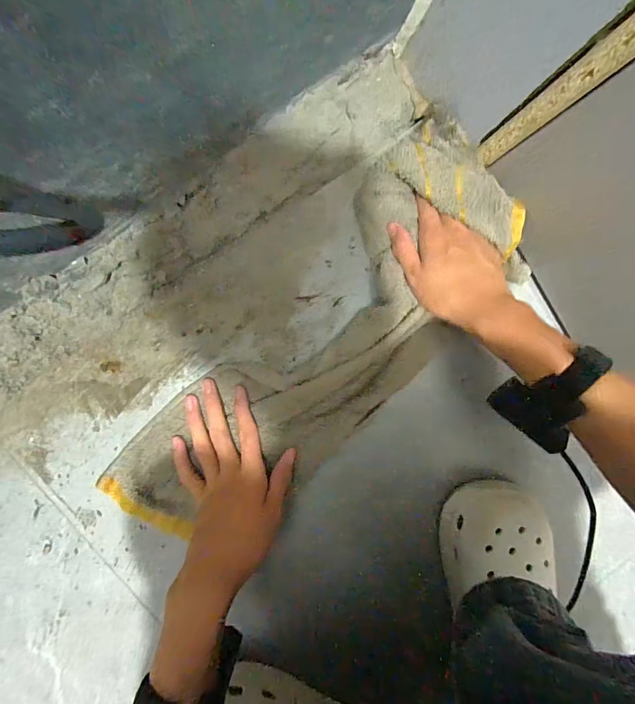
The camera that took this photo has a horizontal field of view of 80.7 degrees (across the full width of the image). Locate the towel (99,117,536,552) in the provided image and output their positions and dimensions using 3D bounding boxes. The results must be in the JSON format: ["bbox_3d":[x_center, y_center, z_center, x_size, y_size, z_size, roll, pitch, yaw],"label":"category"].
[{"bbox_3d":[0.004,0.003,0.365,0.158,0.046,0.458,43,92,-8],"label":"towel"}]

